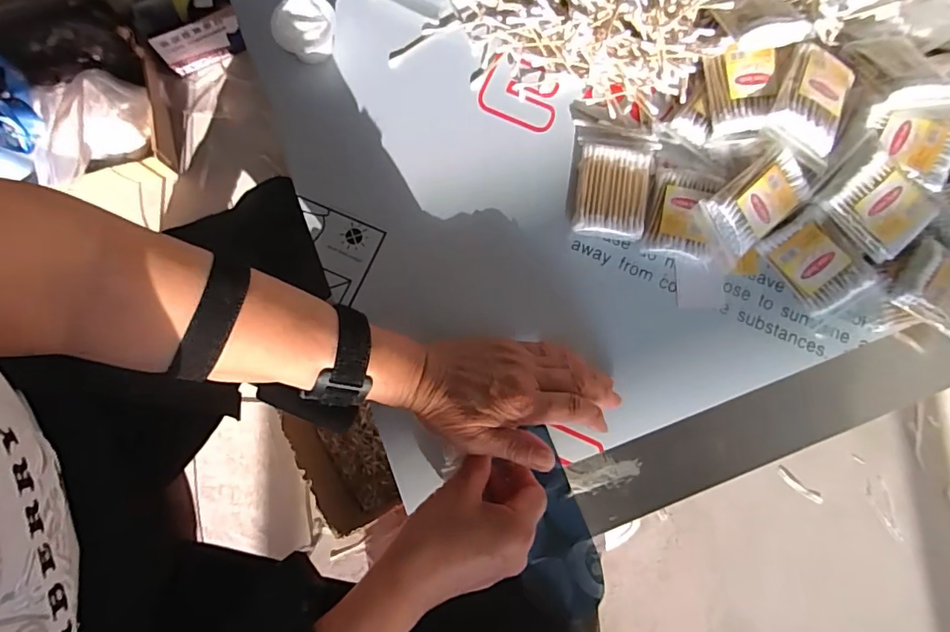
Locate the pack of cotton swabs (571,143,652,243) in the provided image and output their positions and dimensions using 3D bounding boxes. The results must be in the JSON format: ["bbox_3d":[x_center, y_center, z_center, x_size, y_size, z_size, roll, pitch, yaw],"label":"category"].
[{"bbox_3d":[0.114,-0.104,0.426,0.058,0.016,0.076,8,80,0],"label":"pack of cotton swabs"}]

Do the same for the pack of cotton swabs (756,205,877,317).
[{"bbox_3d":[0.278,-0.041,0.411,0.053,0.017,0.083,-39,85,24],"label":"pack of cotton swabs"}]

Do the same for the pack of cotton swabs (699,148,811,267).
[{"bbox_3d":[0.226,-0.090,0.410,0.082,0.016,0.055,-38,109,1],"label":"pack of cotton swabs"}]

